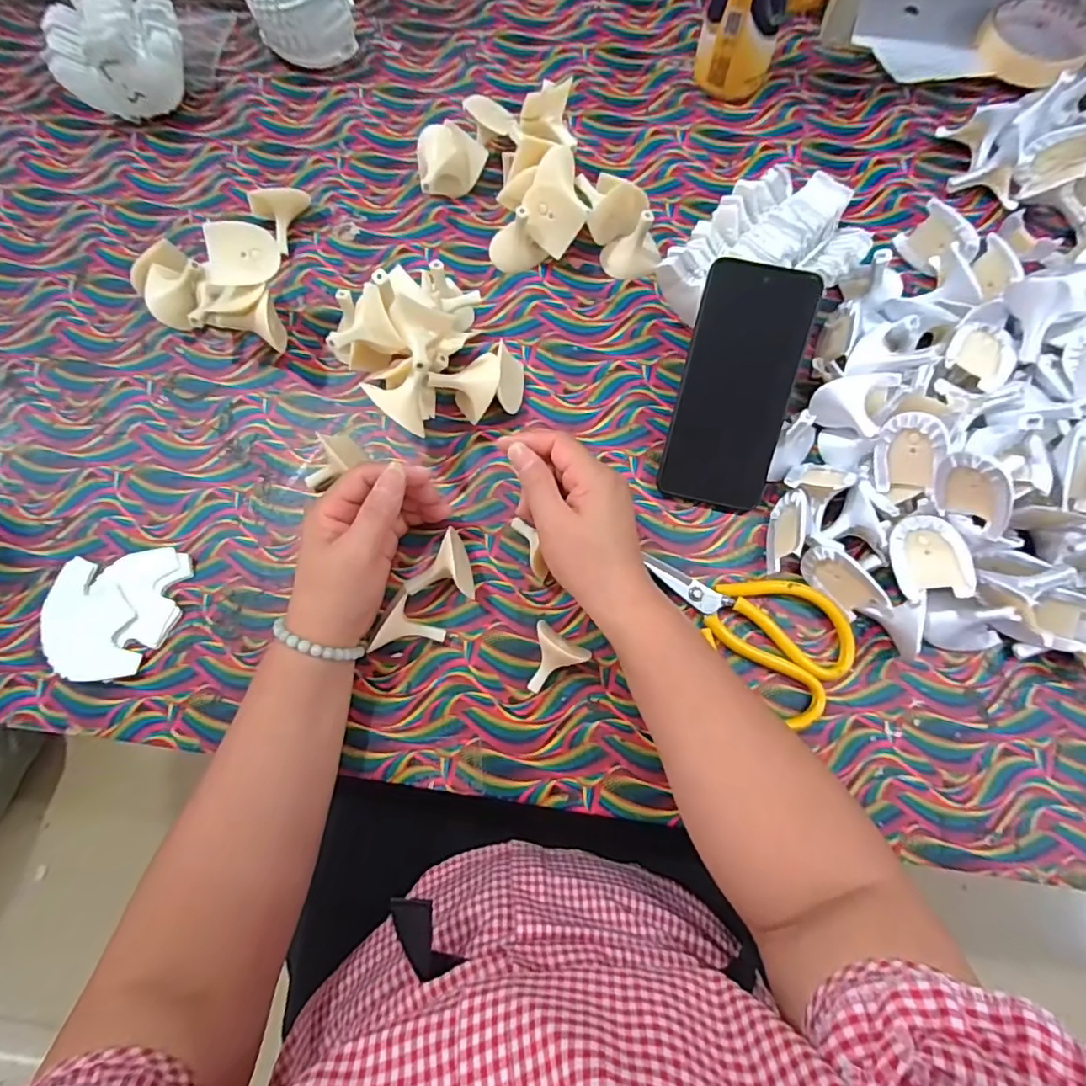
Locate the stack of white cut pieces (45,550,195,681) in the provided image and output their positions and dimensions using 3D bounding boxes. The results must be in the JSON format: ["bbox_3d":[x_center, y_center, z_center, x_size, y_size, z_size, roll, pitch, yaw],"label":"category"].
[{"bbox_3d":[-0.317,0.054,0.414,0.102,0.010,0.090,-5,77,0],"label":"stack of white cut pieces"}]

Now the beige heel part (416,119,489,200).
[{"bbox_3d":[-0.078,-0.322,0.479,0.063,0.041,0.052,-19,77,-3],"label":"beige heel part"}]

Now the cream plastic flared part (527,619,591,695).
[{"bbox_3d":[0.005,0.084,0.389,0.040,0.031,0.043,31,79,8],"label":"cream plastic flared part"}]

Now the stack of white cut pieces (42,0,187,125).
[{"bbox_3d":[-0.374,-0.440,0.505,0.105,0.068,0.087,-15,77,-2],"label":"stack of white cut pieces"}]

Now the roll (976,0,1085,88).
[{"bbox_3d":[0.445,-0.452,0.504,0.097,0.018,0.097,0,77,1],"label":"roll"}]

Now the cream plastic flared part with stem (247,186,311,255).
[{"bbox_3d":[-0.226,-0.283,0.476,0.026,0.036,0.053,17,78,5],"label":"cream plastic flared part with stem"}]

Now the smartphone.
[{"bbox_3d":[0.139,-0.110,0.402,0.077,0.006,0.165,12,106,4],"label":"smartphone"}]

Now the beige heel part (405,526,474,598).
[{"bbox_3d":[-0.073,0.016,0.401,0.046,0.040,0.048,3,77,2],"label":"beige heel part"}]

